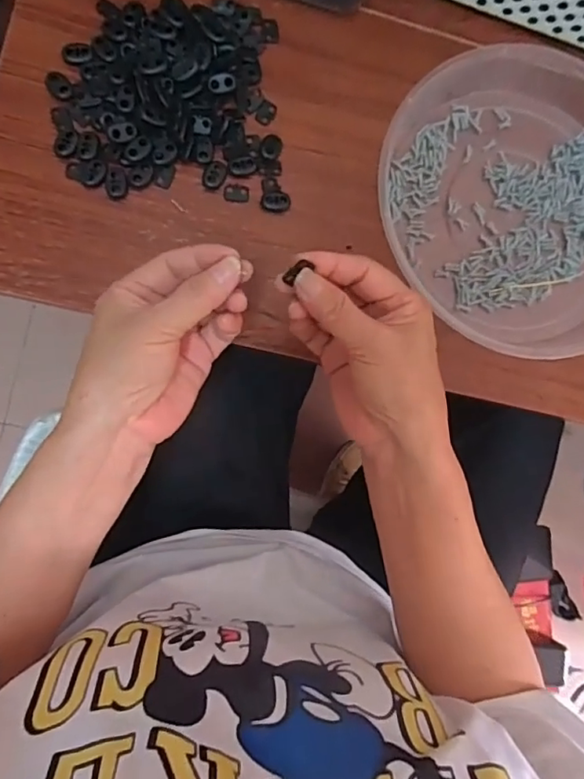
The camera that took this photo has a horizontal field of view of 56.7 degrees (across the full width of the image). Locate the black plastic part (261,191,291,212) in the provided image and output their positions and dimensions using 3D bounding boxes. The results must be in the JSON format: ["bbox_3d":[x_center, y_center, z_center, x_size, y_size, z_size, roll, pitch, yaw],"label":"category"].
[{"bbox_3d":[-0.012,-0.140,0.402,0.021,0.009,0.014,8,85,-8],"label":"black plastic part"}]

